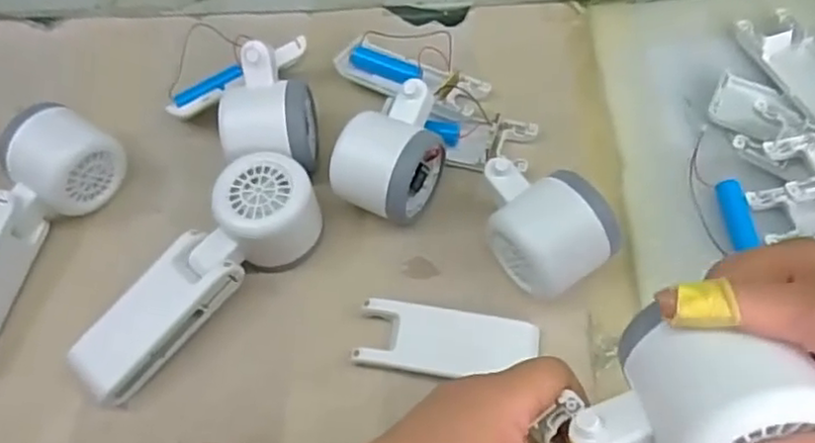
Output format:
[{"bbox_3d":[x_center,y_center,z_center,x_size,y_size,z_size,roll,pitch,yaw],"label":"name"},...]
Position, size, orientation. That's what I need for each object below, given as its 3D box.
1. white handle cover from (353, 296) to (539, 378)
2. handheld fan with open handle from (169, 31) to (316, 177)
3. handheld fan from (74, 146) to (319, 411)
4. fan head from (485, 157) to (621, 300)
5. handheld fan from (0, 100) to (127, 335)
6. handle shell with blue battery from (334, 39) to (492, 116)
[{"bbox_3d":[0.023,0.069,0.385,0.100,0.010,0.038,5,63,6],"label":"white handle cover"},{"bbox_3d":[-0.109,-0.078,0.437,0.092,0.065,0.107,-9,65,-2],"label":"handheld fan with open handle"},{"bbox_3d":[-0.119,0.034,0.392,0.061,0.051,0.166,33,69,18],"label":"handheld fan"},{"bbox_3d":[0.074,0.000,0.386,0.057,0.051,0.082,-31,68,-12],"label":"fan head"},{"bbox_3d":[-0.238,0.006,0.406,0.051,0.049,0.156,20,65,13],"label":"handheld fan"},{"bbox_3d":[0.002,-0.099,0.466,0.103,0.019,0.034,20,65,13],"label":"handle shell with blue battery"}]

